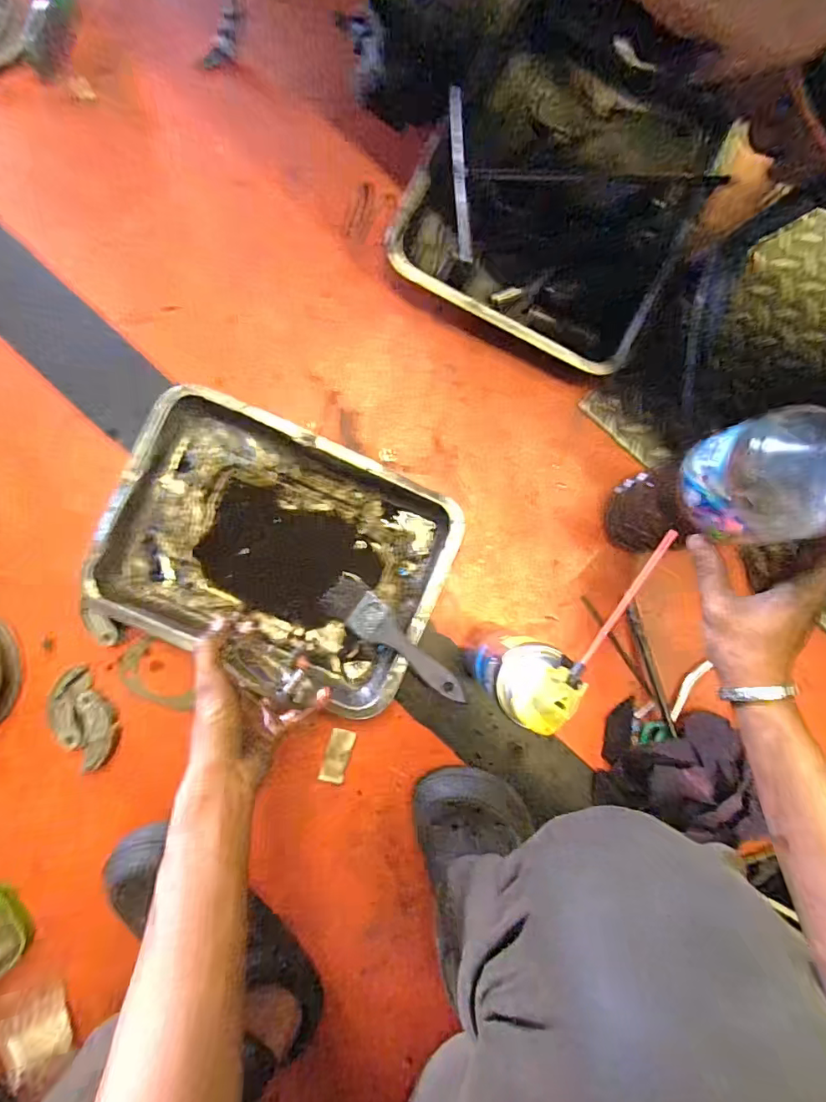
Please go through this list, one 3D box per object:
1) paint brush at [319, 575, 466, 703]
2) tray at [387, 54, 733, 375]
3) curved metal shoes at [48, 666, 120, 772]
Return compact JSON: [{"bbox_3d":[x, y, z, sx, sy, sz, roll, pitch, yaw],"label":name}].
[{"bbox_3d":[-0.020,0.092,0.524,0.182,0.014,0.046,36,87,23],"label":"paint brush"},{"bbox_3d":[0.157,-0.382,0.561,0.292,0.061,0.298,28,88,-1],"label":"tray"},{"bbox_3d":[-0.355,0.182,0.544,0.053,0.026,0.098,-37,89,-2],"label":"curved metal shoes"}]

